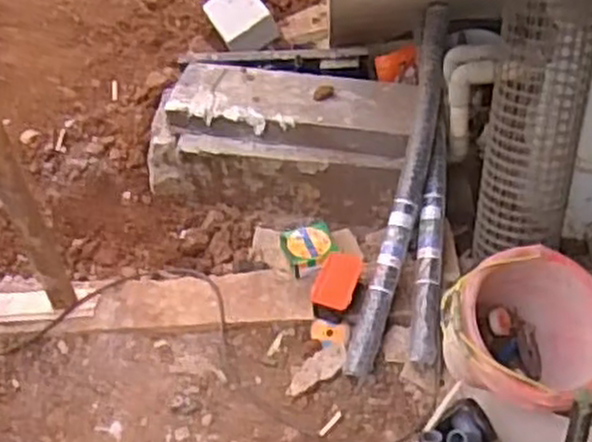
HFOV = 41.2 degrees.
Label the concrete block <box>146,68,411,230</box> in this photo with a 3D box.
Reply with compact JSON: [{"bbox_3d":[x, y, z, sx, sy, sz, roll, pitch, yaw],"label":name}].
[{"bbox_3d":[-0.033,-0.170,1.728,0.547,0.244,0.221,6,46,10],"label":"concrete block"}]

